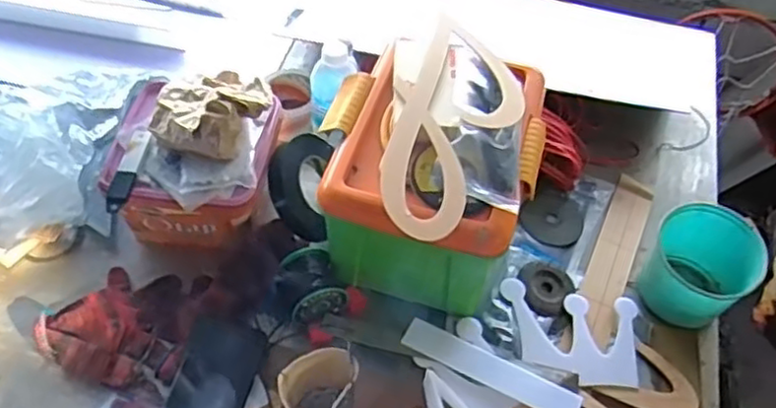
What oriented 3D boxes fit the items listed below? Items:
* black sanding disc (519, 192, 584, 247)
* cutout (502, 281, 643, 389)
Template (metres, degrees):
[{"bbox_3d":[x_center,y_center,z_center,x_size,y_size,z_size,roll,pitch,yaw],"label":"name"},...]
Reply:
[{"bbox_3d":[0.227,0.019,0.941,0.082,0.005,0.090,3,57,-5],"label":"black sanding disc"},{"bbox_3d":[0.221,0.154,0.824,0.163,0.005,0.121,7,51,4],"label":"cutout"}]

